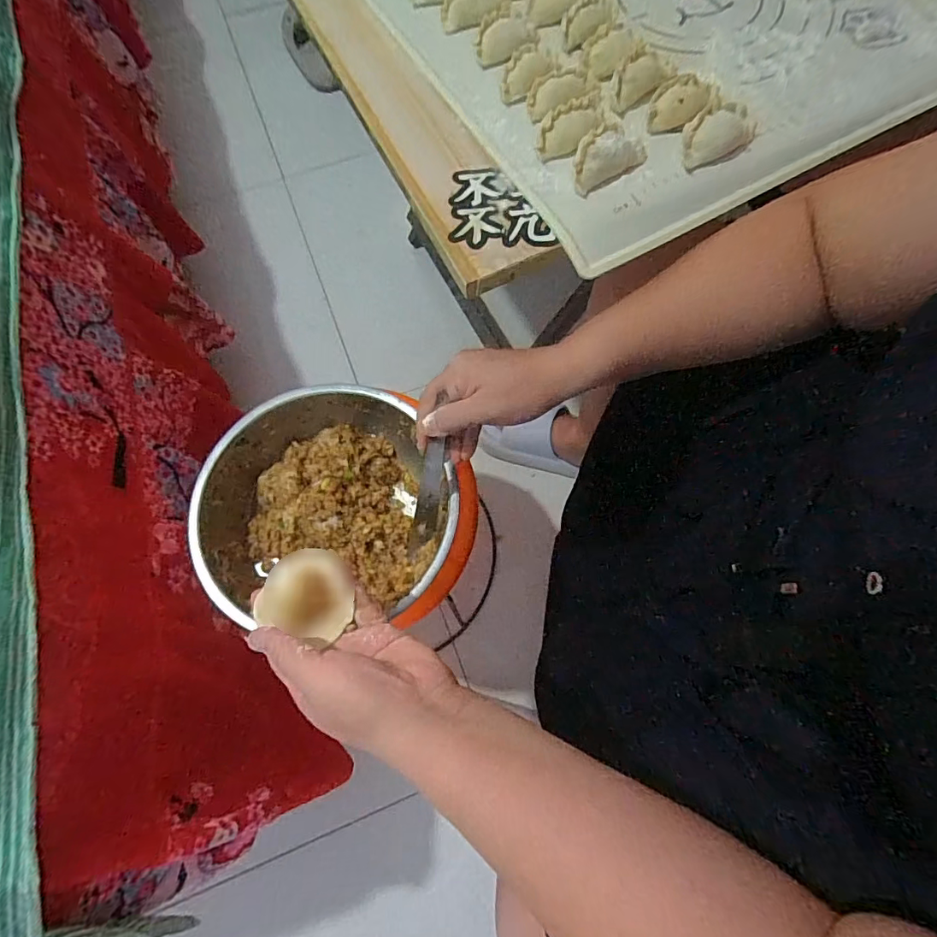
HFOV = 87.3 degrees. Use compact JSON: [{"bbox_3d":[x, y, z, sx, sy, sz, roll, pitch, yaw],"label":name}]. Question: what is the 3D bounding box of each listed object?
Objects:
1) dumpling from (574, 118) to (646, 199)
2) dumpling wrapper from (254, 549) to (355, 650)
[{"bbox_3d":[0.095,-0.218,0.339,0.061,0.019,0.028,-34,74,-10],"label":"dumpling"},{"bbox_3d":[-0.103,0.081,0.321,0.057,0.004,0.054,23,75,-8],"label":"dumpling wrapper"}]

